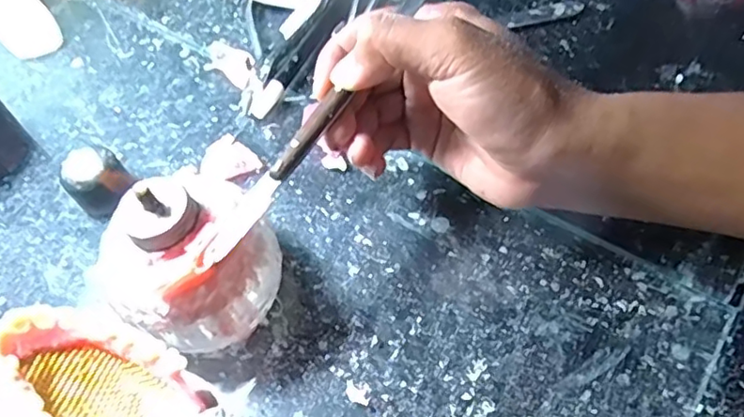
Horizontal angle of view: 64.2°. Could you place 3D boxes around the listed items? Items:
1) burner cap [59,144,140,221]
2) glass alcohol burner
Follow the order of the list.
[{"bbox_3d":[-0.144,-0.015,0.313,0.030,0.031,0.024,-40,62,-19],"label":"burner cap"},{"bbox_3d":[-0.078,0.022,0.255,0.062,0.074,0.066,-2,57,4],"label":"glass alcohol burner"}]

